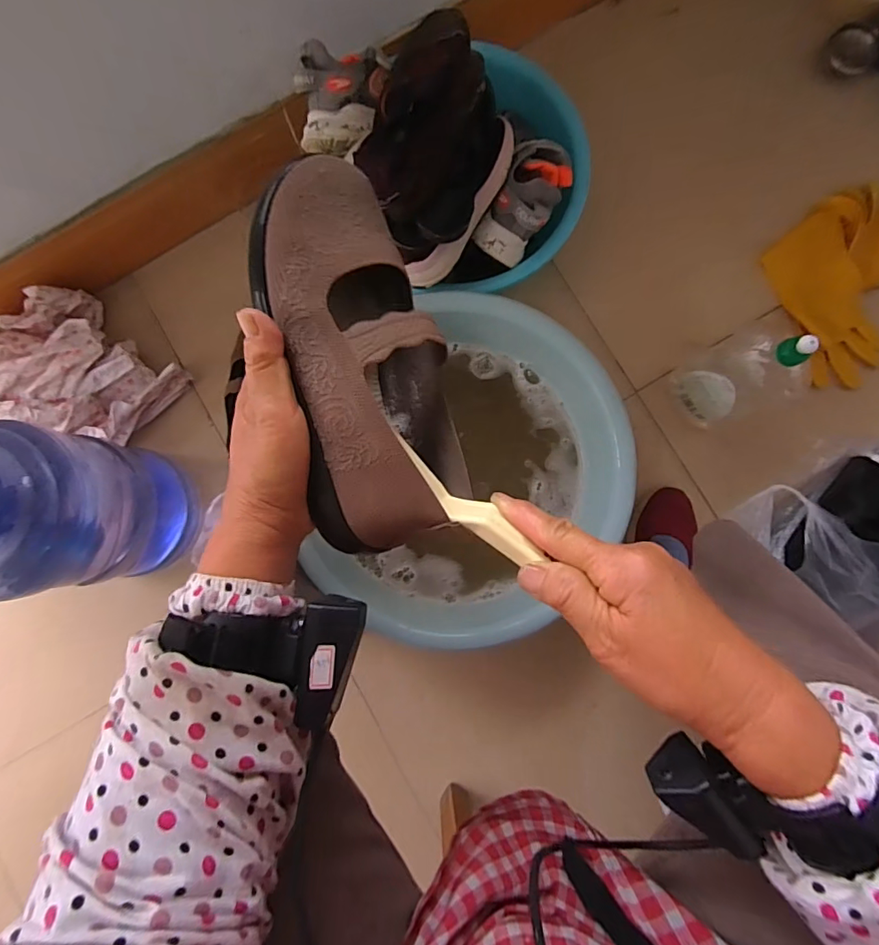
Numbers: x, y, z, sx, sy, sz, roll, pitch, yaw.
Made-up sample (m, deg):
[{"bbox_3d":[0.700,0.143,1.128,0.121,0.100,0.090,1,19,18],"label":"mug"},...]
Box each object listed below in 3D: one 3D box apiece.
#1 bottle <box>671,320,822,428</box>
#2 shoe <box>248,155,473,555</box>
[{"bbox_3d":[0.395,-0.127,0.636,0.072,0.235,0.103,-30,83,-1],"label":"bottle"},{"bbox_3d":[-0.047,-0.067,0.297,0.094,0.068,0.219,-13,91,1],"label":"shoe"}]

